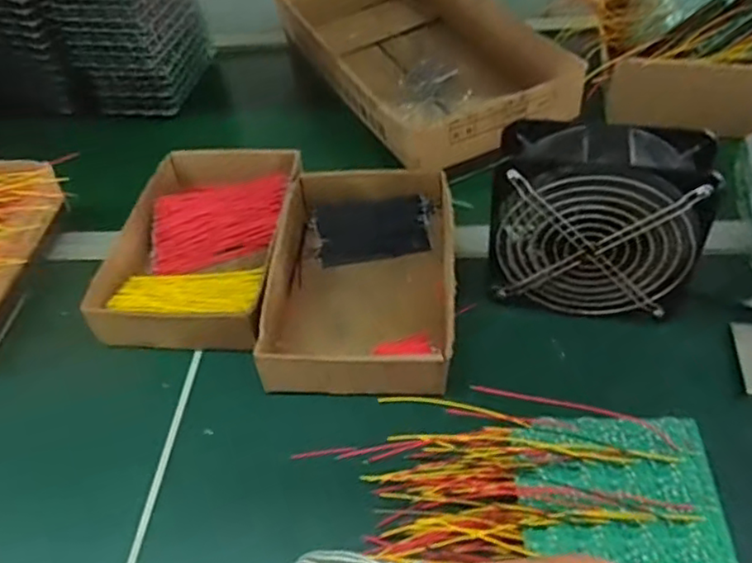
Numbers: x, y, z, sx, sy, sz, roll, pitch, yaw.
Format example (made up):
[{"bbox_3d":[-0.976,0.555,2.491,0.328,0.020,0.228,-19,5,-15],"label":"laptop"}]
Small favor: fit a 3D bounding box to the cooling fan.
[{"bbox_3d":[0.166,-0.045,0.488,0.142,0.142,0.062,8,47,14],"label":"cooling fan"}]

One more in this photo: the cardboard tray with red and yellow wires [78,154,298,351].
[{"bbox_3d":[-0.157,-0.043,0.599,0.151,0.043,0.256,0,46,7],"label":"cardboard tray with red and yellow wires"}]

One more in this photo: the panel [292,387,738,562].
[{"bbox_3d":[0.095,0.159,0.360,0.215,0.040,0.198,-5,46,2],"label":"panel"}]

